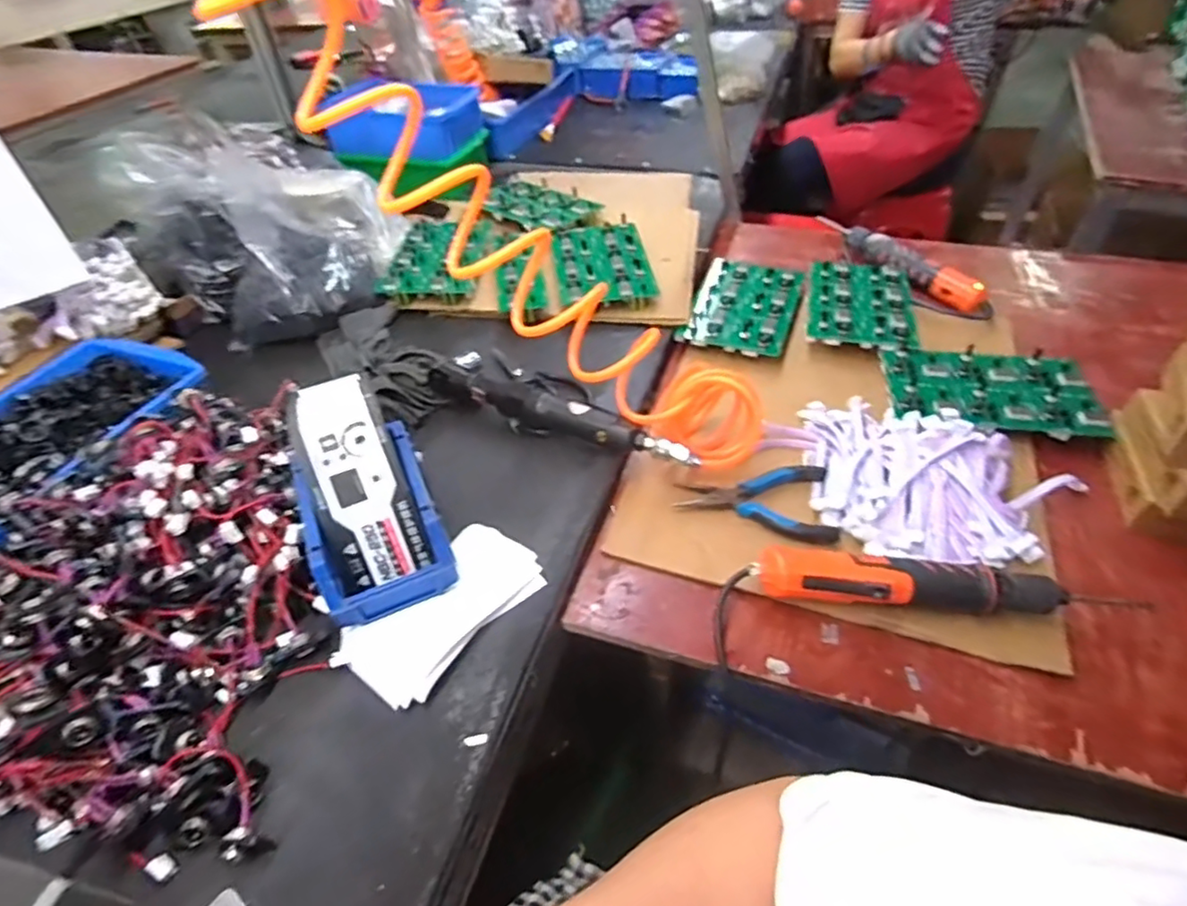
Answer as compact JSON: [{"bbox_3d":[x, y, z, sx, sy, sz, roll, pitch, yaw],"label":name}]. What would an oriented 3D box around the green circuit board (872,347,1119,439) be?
[{"bbox_3d":[0.445,-0.070,0.678,0.222,0.025,0.125,1,45,5],"label":"green circuit board"}]

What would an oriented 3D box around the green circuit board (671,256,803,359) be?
[{"bbox_3d":[0.202,-0.205,0.811,0.128,0.010,0.198,14,48,17],"label":"green circuit board"}]

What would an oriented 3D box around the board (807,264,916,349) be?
[{"bbox_3d":[0.360,-0.212,0.817,0.129,0.014,0.215,10,47,13],"label":"board"}]

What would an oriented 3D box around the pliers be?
[{"bbox_3d":[0.156,0.043,0.592,0.142,0.024,0.093,4,46,7],"label":"pliers"}]

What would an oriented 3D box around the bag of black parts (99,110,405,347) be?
[{"bbox_3d":[-0.415,-0.304,0.805,0.241,0.218,0.270,-1,45,3],"label":"bag of black parts"}]

